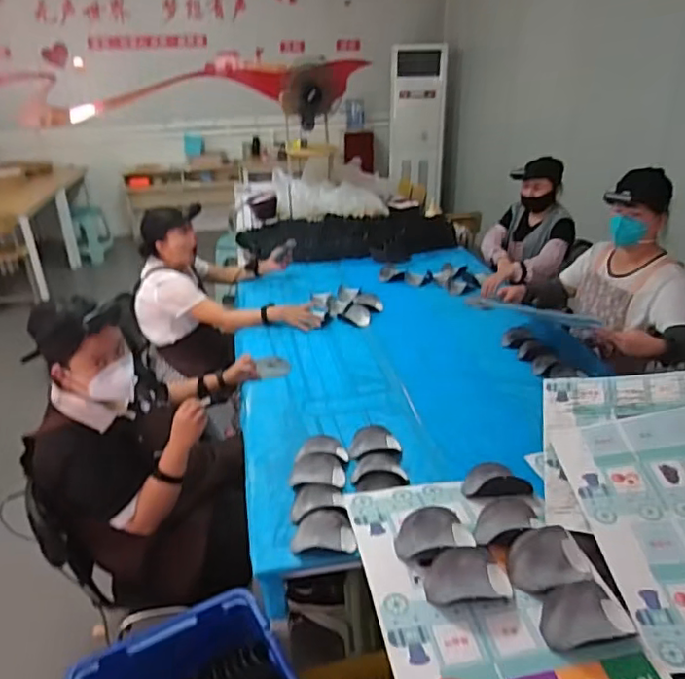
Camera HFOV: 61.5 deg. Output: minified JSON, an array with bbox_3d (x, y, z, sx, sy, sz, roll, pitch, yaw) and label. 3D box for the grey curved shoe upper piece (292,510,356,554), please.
[{"bbox_3d":[-0.039,0.428,1.286,0.144,0.032,0.099,2,27,7],"label":"grey curved shoe upper piece"}]

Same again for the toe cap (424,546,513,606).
[{"bbox_3d":[0.208,0.395,0.973,0.136,0.030,0.088,-5,27,-6],"label":"toe cap"}]

